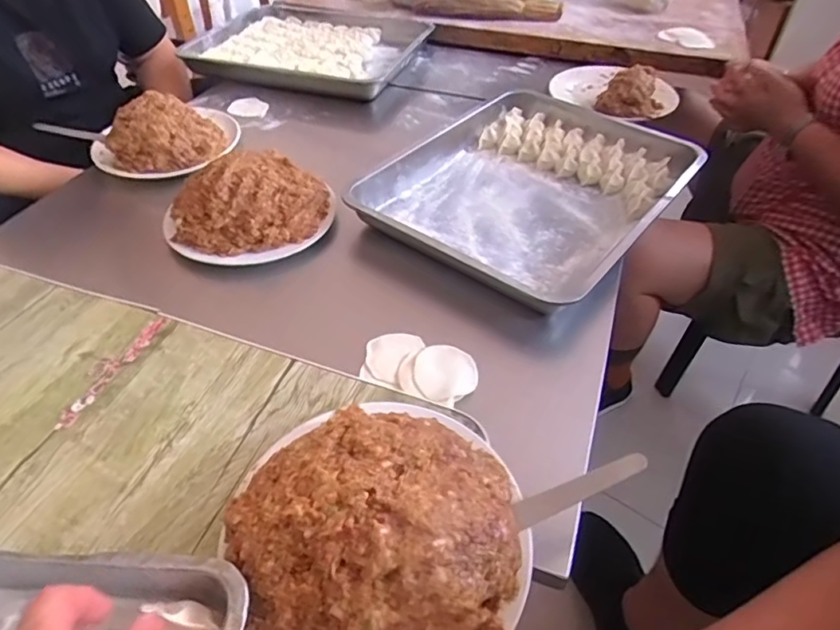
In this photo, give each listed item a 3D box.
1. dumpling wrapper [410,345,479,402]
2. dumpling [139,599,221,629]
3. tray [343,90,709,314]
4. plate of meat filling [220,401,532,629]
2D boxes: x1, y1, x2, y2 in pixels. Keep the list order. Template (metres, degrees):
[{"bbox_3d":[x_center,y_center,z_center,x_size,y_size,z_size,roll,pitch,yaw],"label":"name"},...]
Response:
[{"bbox_3d":[0.025,0.057,0.558,0.067,0.004,0.066,3,44,-3],"label":"dumpling wrapper"},{"bbox_3d":[-0.149,0.188,0.347,0.049,0.023,0.017,16,48,15],"label":"dumpling"},{"bbox_3d":[0.170,-0.192,0.794,0.341,0.069,0.478,29,53,25],"label":"tray"},{"bbox_3d":[-0.030,0.144,0.386,0.200,0.083,0.215,0,46,0],"label":"plate of meat filling"}]

